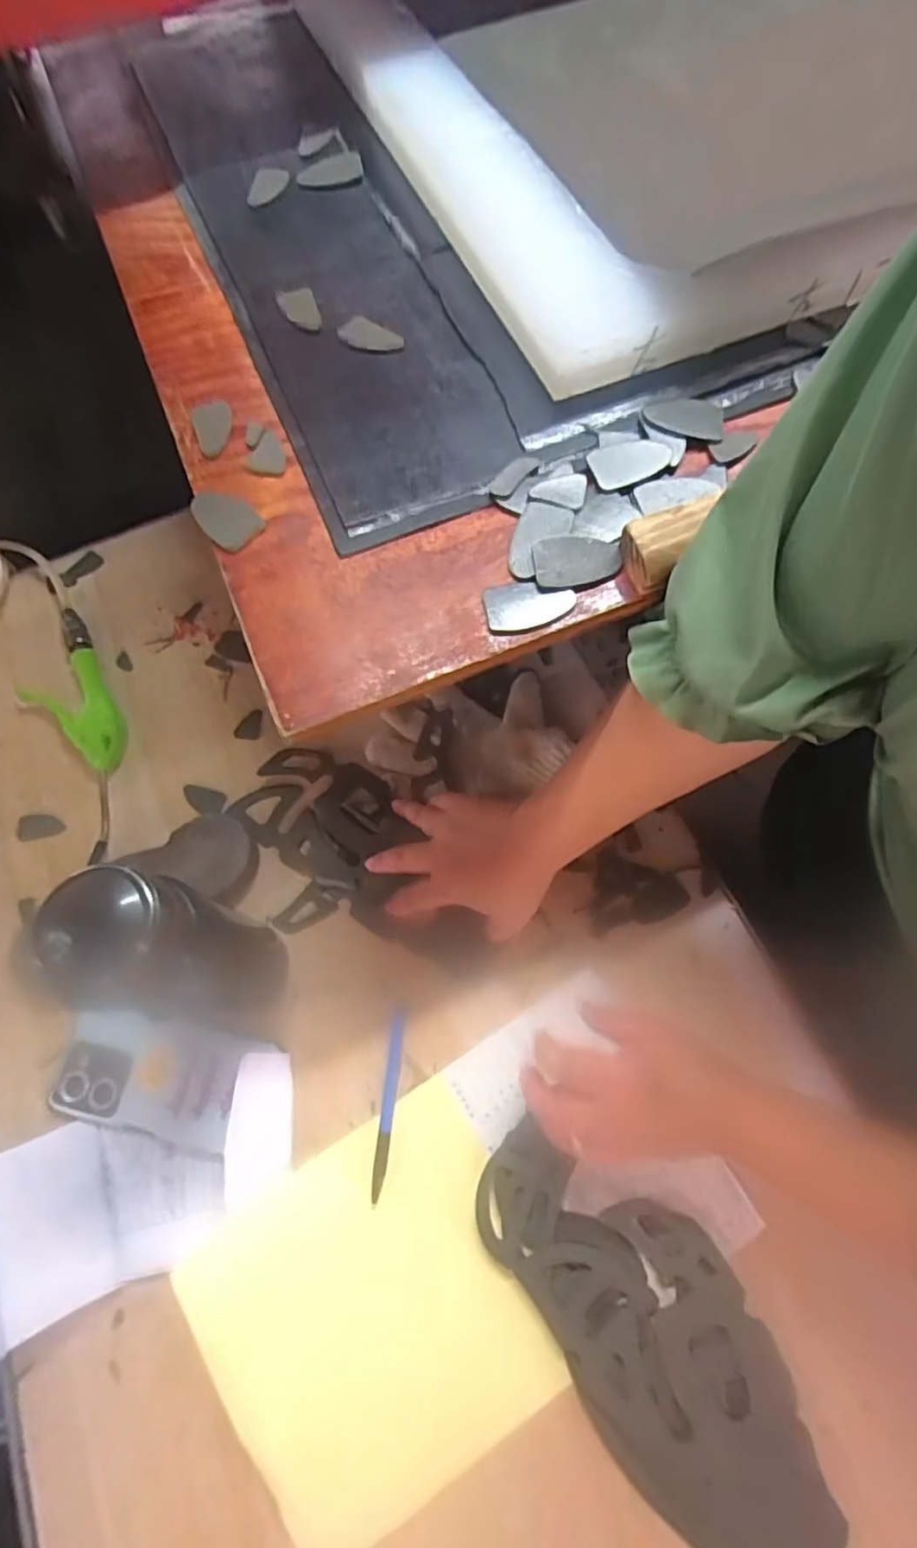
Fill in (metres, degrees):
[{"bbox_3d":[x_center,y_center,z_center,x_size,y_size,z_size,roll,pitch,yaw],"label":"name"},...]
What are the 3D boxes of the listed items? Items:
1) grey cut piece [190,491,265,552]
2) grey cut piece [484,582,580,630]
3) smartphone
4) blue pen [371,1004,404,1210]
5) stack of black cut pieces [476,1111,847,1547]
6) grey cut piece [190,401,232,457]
[{"bbox_3d":[-0.132,-0.145,0.372,0.044,0.004,0.028,41,77,16],"label":"grey cut piece"},{"bbox_3d":[0.037,-0.090,0.349,0.046,0.006,0.025,-10,70,-1],"label":"grey cut piece"},{"bbox_3d":[-0.225,0.226,0.498,0.154,0.013,0.076,9,70,6],"label":"smartphone"},{"bbox_3d":[-0.052,0.240,0.488,0.010,0.007,0.128,5,70,5],"label":"blue pen"},{"bbox_3d":[0.124,0.356,0.427,0.119,0.017,0.268,-34,72,-9],"label":"stack of black cut pieces"},{"bbox_3d":[-0.148,-0.211,0.401,0.024,0.004,0.042,-19,70,-4],"label":"grey cut piece"}]

